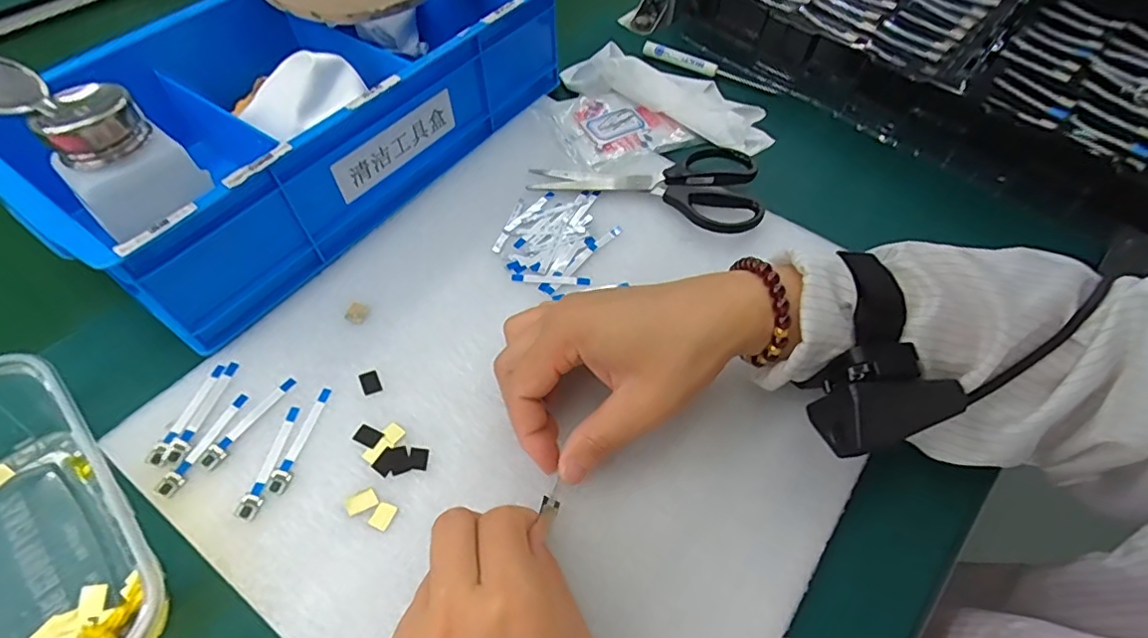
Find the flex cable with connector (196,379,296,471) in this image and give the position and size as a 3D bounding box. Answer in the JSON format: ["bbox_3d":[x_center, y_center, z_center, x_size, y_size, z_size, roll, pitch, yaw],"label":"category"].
[{"bbox_3d":[-0.176,0.055,0.306,0.011,0.004,0.060,28,61,12],"label":"flex cable with connector"}]

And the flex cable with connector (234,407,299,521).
[{"bbox_3d":[-0.158,0.074,0.295,0.011,0.004,0.060,13,59,4],"label":"flex cable with connector"}]

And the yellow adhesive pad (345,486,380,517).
[{"bbox_3d":[-0.108,0.093,0.288,0.015,0.004,0.010,-24,62,-16],"label":"yellow adhesive pad"}]

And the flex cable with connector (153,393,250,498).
[{"bbox_3d":[-0.194,0.065,0.299,0.010,0.004,0.060,24,60,10],"label":"flex cable with connector"}]

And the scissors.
[{"bbox_3d":[0.054,-0.106,0.411,0.161,0.015,0.072,13,59,4],"label":"scissors"}]

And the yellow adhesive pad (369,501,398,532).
[{"bbox_3d":[-0.096,0.098,0.283,0.011,0.004,0.013,23,60,10],"label":"yellow adhesive pad"}]

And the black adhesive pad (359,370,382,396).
[{"bbox_3d":[-0.116,0.036,0.323,0.010,0.004,0.015,-23,62,-12],"label":"black adhesive pad"}]

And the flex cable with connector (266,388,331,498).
[{"bbox_3d":[-0.145,0.064,0.302,0.010,0.004,0.059,16,59,5],"label":"flex cable with connector"}]

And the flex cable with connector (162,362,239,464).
[{"bbox_3d":[-0.202,0.049,0.308,0.009,0.004,0.060,13,59,4],"label":"flex cable with connector"}]

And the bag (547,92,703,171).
[{"bbox_3d":[0.036,-0.155,0.450,0.106,0.013,0.074,-20,62,-16],"label":"bag"}]

